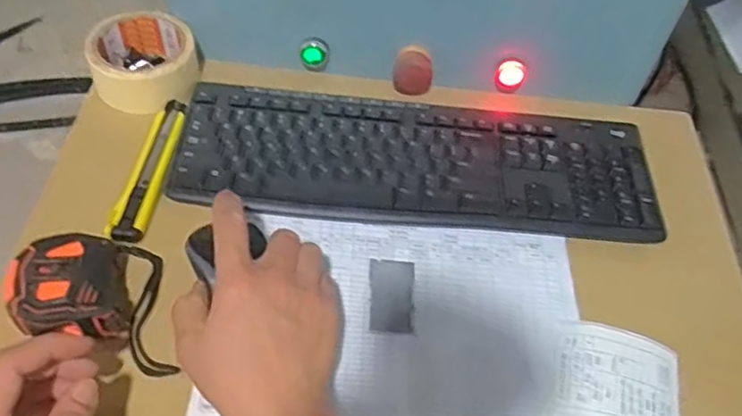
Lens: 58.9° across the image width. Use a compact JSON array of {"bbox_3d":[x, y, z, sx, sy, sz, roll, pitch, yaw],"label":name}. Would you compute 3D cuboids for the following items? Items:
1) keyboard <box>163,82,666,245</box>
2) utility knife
[{"bbox_3d":[0.046,-0.044,0.601,0.425,0.022,0.136,4,53,-2],"label":"keyboard"},{"bbox_3d":[-0.190,-0.035,0.572,0.028,0.011,0.157,8,52,1],"label":"utility knife"}]

